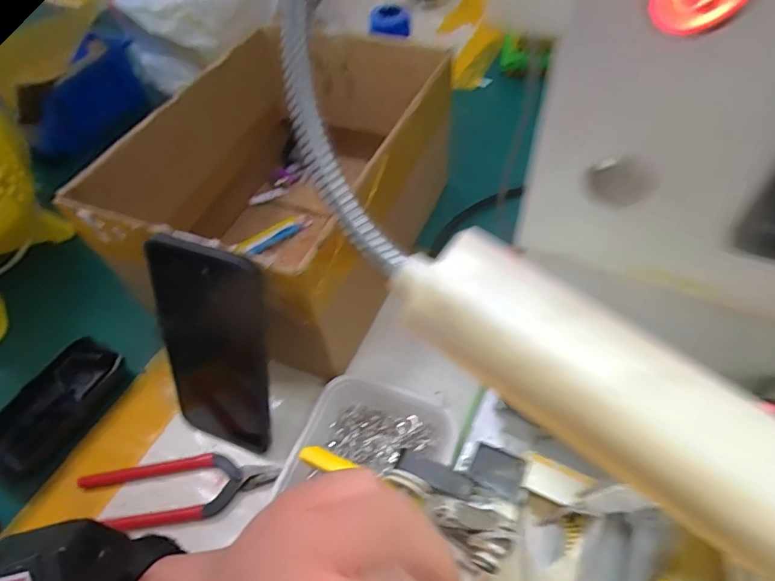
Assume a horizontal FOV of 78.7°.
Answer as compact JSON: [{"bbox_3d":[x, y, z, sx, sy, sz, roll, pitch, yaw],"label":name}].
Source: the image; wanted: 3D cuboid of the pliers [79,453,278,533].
[{"bbox_3d":[-0.149,0.142,0.337,0.139,0.008,0.045,-10,54,-1],"label":"pliers"}]

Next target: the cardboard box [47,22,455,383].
[{"bbox_3d":[-0.083,-0.091,0.422,0.213,0.155,0.285,21,59,19],"label":"cardboard box"}]

